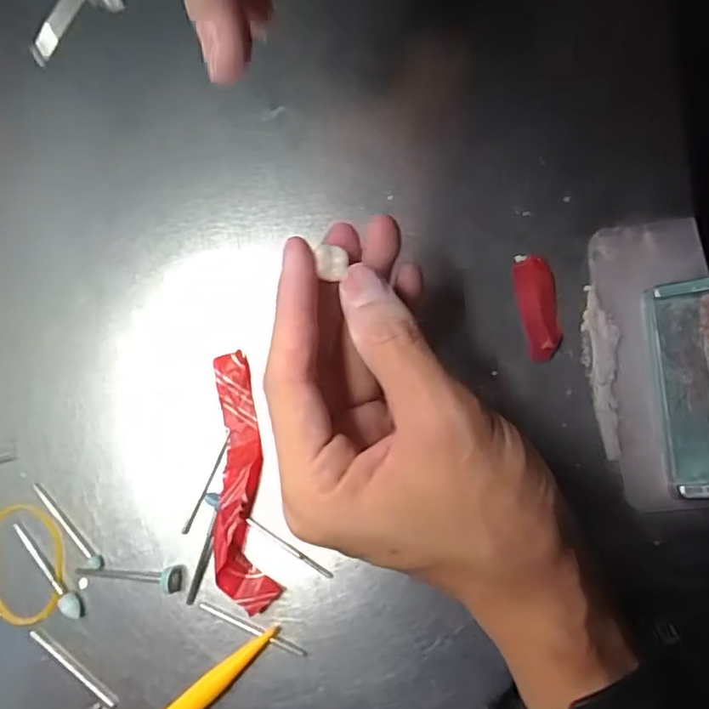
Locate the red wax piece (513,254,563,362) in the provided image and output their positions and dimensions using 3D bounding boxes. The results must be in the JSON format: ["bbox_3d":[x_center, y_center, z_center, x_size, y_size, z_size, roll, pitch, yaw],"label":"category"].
[{"bbox_3d":[0.071,-0.018,0.236,0.014,0.004,0.040,-8,79,7],"label":"red wax piece"}]

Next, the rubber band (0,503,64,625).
[{"bbox_3d":[-0.135,0.085,0.250,0.037,0.004,0.046,-23,77,6],"label":"rubber band"}]

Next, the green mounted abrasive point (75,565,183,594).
[{"bbox_3d":[-0.088,0.087,0.242,0.046,0.008,0.009,-4,77,19],"label":"green mounted abrasive point"}]

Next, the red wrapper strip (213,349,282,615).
[{"bbox_3d":[-0.045,0.048,0.236,0.021,0.013,0.096,-11,79,6],"label":"red wrapper strip"}]

